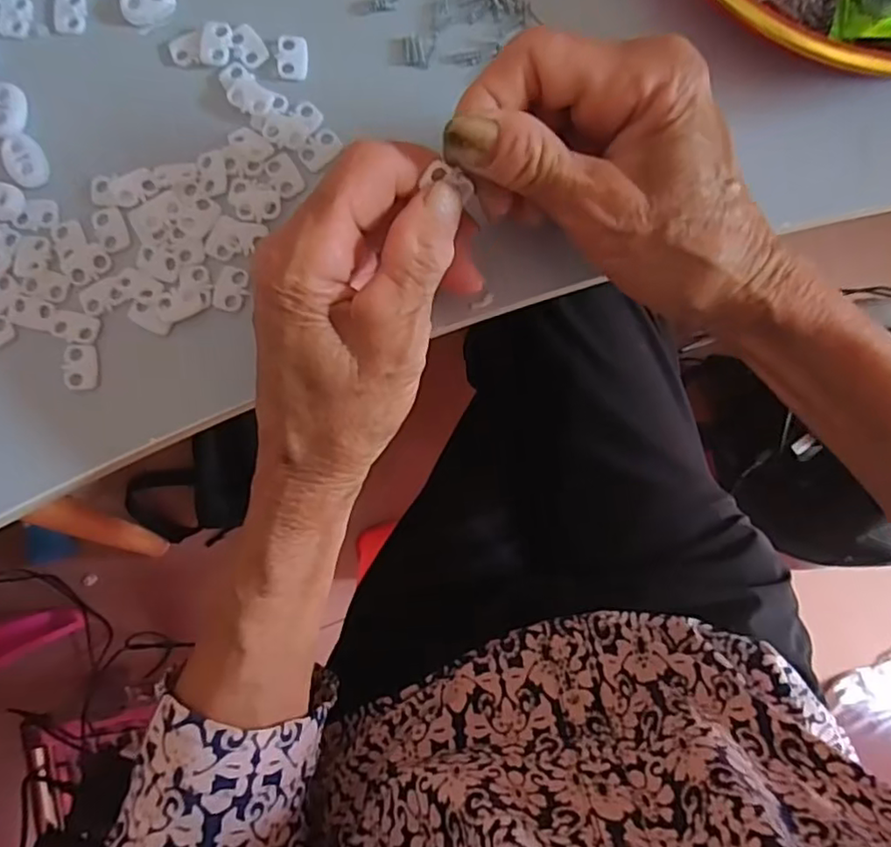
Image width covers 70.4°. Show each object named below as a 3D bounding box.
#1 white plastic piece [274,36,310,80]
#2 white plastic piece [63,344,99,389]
[{"bbox_3d":[-0.064,-0.152,0.262,0.013,0.004,0.018,4,87,-1],"label":"white plastic piece"},{"bbox_3d":[-0.146,-0.023,0.253,0.011,0.004,0.018,2,87,-1],"label":"white plastic piece"}]

